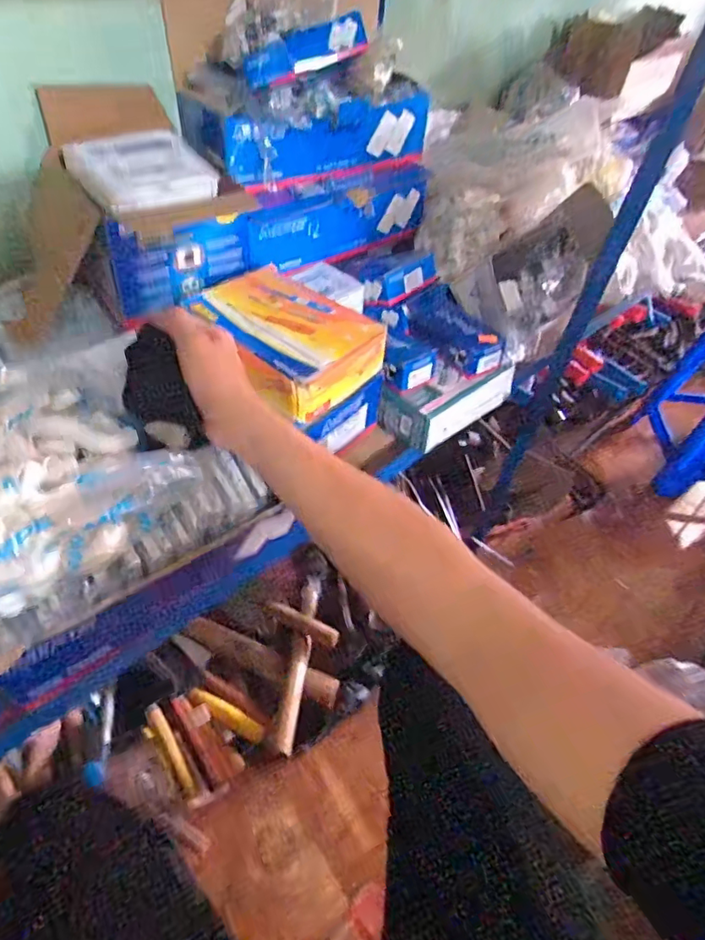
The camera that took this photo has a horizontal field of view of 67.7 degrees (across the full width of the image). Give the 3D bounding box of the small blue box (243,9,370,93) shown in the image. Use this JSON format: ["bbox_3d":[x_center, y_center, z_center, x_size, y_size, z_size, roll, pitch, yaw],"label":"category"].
[{"bbox_3d":[-0.054,-0.472,0.593,0.144,0.023,0.046,-29,94,-5],"label":"small blue box"}]

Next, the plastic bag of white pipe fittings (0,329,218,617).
[{"bbox_3d":[-0.267,0.017,0.402,0.184,0.088,0.270,29,54,19],"label":"plastic bag of white pipe fittings"}]

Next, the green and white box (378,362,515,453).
[{"bbox_3d":[0.127,-0.090,0.644,0.169,0.056,0.074,-31,58,-26],"label":"green and white box"}]

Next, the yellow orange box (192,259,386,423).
[{"bbox_3d":[-0.072,-0.147,0.573,0.189,0.053,0.145,38,57,25],"label":"yellow orange box"}]

